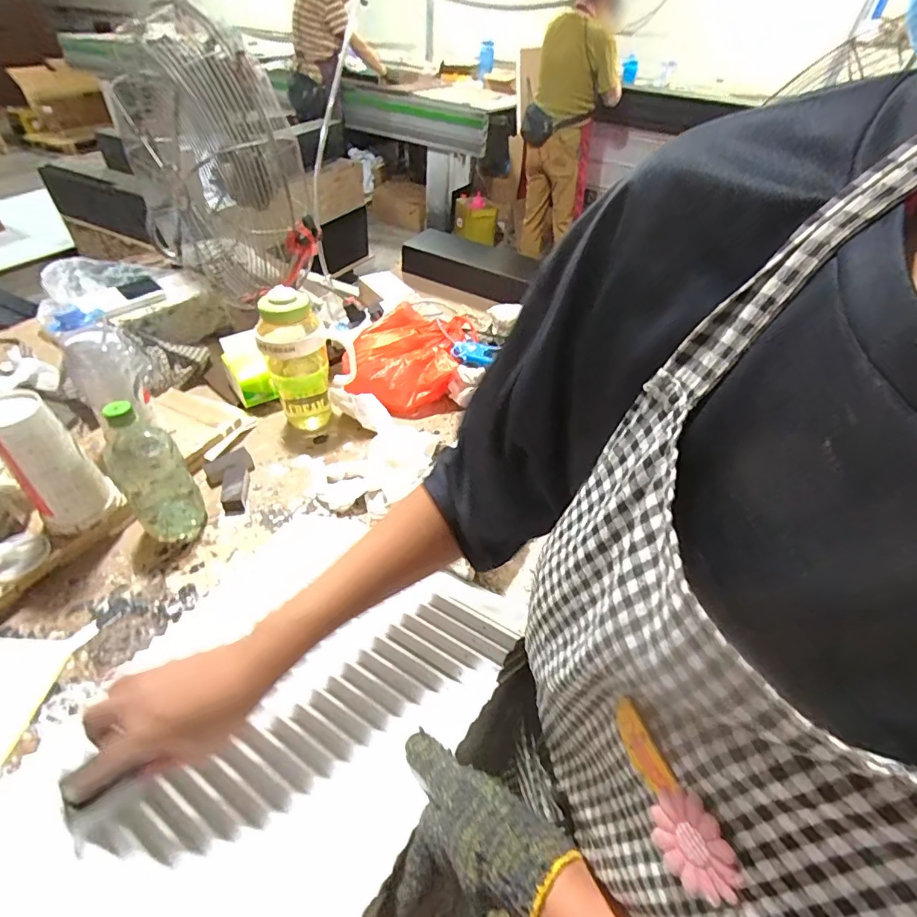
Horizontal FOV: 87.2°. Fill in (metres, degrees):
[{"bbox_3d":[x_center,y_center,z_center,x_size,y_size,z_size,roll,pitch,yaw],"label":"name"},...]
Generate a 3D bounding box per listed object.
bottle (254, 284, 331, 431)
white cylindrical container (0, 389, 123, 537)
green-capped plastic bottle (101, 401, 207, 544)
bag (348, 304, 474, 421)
[{"bbox_3d":[-0.261,-0.153,0.775,0.097,0.226,0.081,-11,47,-16],"label":"bottle"},{"bbox_3d":[-0.491,0.004,0.579,0.079,0.165,0.067,-28,53,-29],"label":"white cylindrical container"},{"bbox_3d":[-0.389,0.023,0.614,0.078,0.189,0.069,-29,53,-29],"label":"green-capped plastic bottle"},{"bbox_3d":[-0.091,-0.189,0.904,0.220,0.088,0.213,7,45,2],"label":"bag"}]

